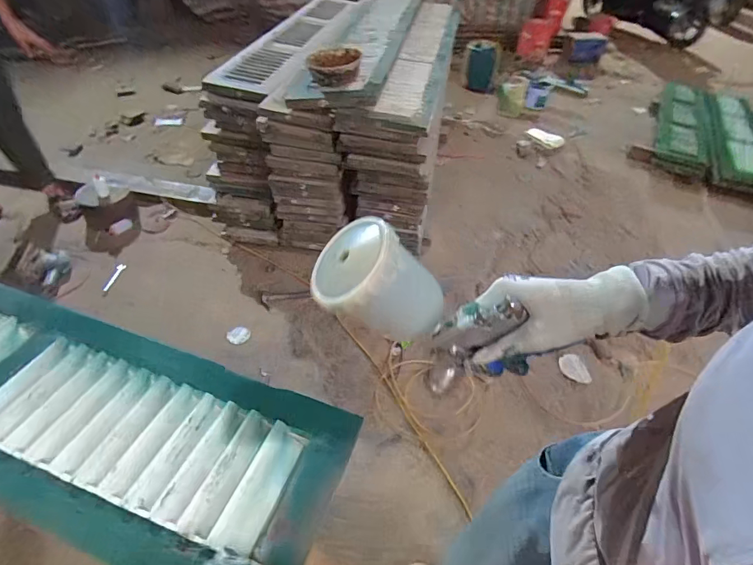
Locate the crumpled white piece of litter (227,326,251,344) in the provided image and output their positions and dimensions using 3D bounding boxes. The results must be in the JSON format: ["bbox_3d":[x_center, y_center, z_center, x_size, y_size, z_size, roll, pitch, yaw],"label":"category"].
[{"bbox_3d":[-0.547,0.210,1.661,0.087,0.017,0.069,-21,49,-24],"label":"crumpled white piece of litter"}]

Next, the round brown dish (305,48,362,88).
[{"bbox_3d":[-0.161,-0.771,1.495,0.201,0.083,0.203,2,44,-2],"label":"round brown dish"}]

